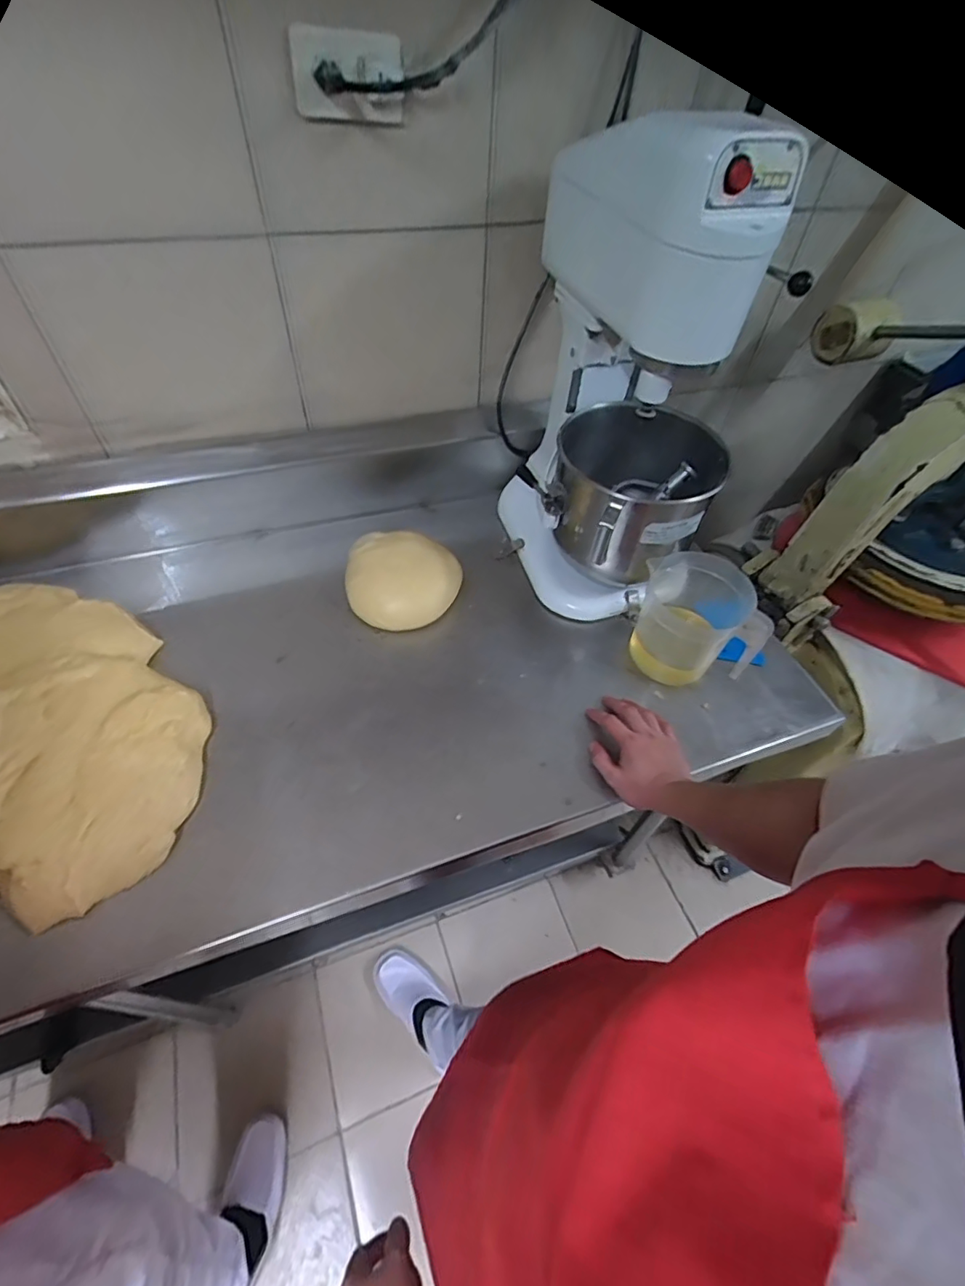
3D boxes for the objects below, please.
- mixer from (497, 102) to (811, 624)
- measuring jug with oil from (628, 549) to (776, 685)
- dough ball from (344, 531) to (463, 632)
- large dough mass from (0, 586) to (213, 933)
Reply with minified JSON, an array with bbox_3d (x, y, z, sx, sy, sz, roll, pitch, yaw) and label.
[{"bbox_3d":[0.198,-0.337,0.761,0.295,0.555,0.371,7,52,2],"label":"mixer"},{"bbox_3d":[0.307,-0.021,0.783,0.154,0.159,0.140,11,52,6],"label":"measuring jug with oil"},{"bbox_3d":[-0.125,-0.101,0.851,0.182,0.071,0.162,-8,53,-10],"label":"dough ball"},{"bbox_3d":[-0.599,0.101,0.649,0.563,0.087,0.409,31,56,20],"label":"large dough mass"}]

